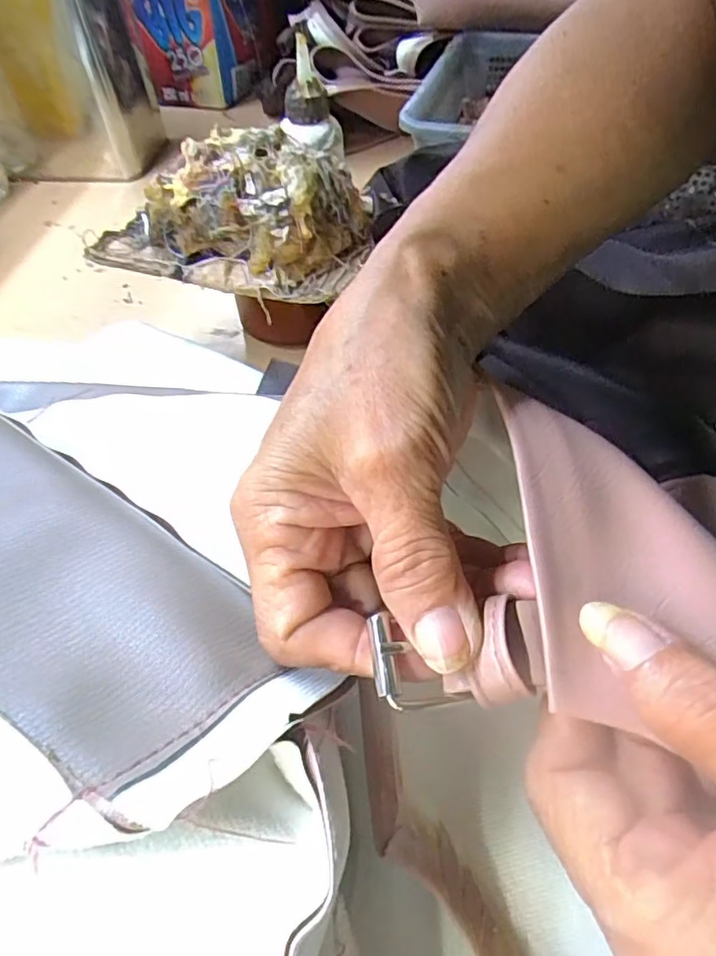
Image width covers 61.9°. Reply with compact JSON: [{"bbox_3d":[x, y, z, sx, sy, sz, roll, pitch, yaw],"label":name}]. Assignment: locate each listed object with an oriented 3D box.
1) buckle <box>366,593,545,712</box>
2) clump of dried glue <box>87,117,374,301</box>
[{"bbox_3d":[0.024,0.042,0.140,0.039,0.011,0.022,-9,51,4],"label":"buckle"},{"bbox_3d":[-0.071,-0.161,0.344,0.157,0.058,0.095,12,53,13],"label":"clump of dried glue"}]

